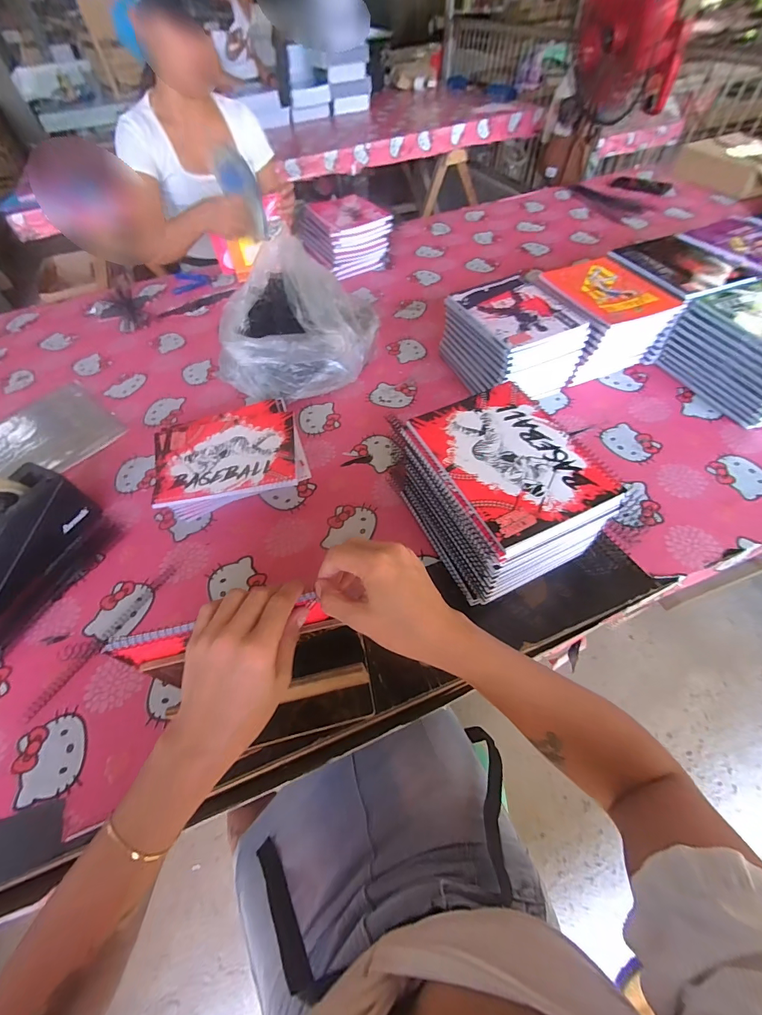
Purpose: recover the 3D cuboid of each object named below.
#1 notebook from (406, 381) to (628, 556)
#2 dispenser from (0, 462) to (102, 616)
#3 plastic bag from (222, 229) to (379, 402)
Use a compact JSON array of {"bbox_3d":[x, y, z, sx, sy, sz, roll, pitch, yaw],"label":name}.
[{"bbox_3d":[0.139,-0.059,0.429,0.149,0.009,0.200,-23,55,-11],"label":"notebook"},{"bbox_3d":[-0.498,0.041,0.515,0.080,0.122,0.196,16,57,16],"label":"dispenser"},{"bbox_3d":[-0.147,-0.322,0.701,0.247,0.190,0.248,23,60,19],"label":"plastic bag"}]

